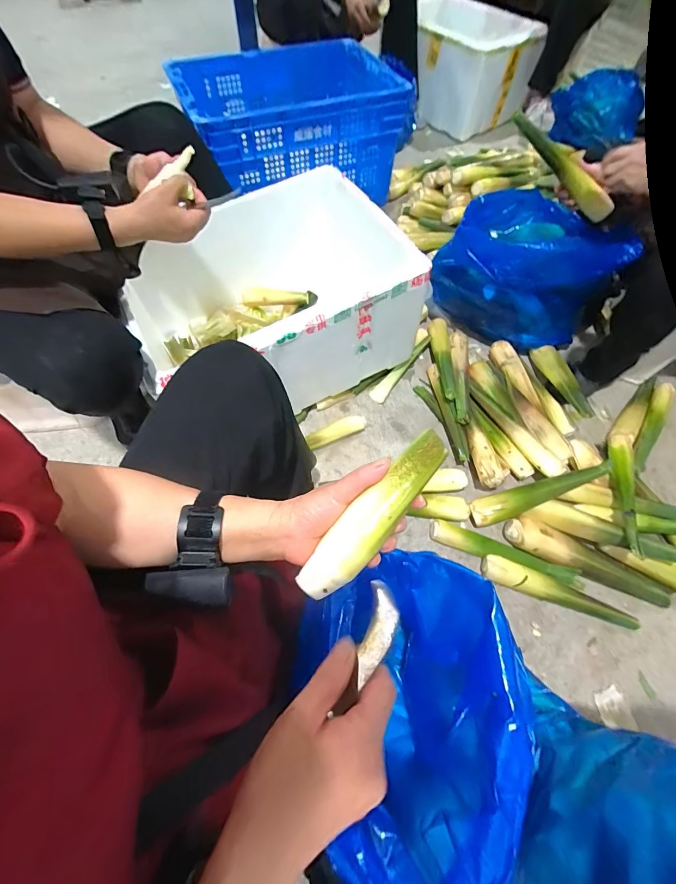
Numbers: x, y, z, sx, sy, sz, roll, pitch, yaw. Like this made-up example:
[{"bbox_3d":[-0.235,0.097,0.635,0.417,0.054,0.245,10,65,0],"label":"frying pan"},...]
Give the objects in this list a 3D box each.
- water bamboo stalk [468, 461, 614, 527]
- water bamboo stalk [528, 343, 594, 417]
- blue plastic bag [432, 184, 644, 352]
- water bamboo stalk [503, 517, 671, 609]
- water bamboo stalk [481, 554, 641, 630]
[{"bbox_3d":[0.440,0.113,0.796,0.301,0.047,0.056,-21,64,4],"label":"water bamboo stalk"},{"bbox_3d":[0.571,-0.158,0.917,0.049,0.049,0.255,-4,50,-4],"label":"water bamboo stalk"},{"bbox_3d":[0.458,-0.439,0.935,0.396,0.305,0.236,9,62,3],"label":"blue plastic bag"},{"bbox_3d":[0.525,0.254,0.766,0.332,0.066,0.075,25,64,11],"label":"water bamboo stalk"},{"bbox_3d":[0.452,0.311,0.745,0.308,0.039,0.049,18,63,8],"label":"water bamboo stalk"}]

